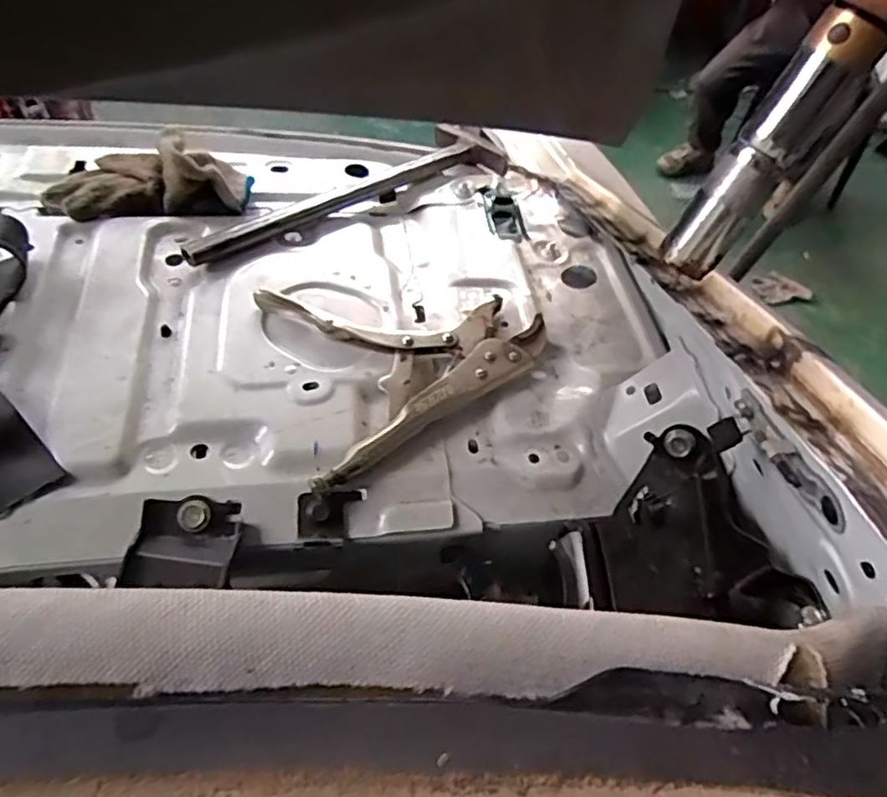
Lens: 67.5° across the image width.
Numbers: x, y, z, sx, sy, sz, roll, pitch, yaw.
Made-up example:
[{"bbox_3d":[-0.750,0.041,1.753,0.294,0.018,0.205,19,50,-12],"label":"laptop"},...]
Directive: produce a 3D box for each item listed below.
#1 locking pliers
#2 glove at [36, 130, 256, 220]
[{"bbox_3d":[-0.041,-0.042,0.491,0.200,0.019,0.160,-28,59,-23],"label":"locking pliers"},{"bbox_3d":[-0.254,-0.192,0.562,0.175,0.050,0.078,-7,53,-9],"label":"glove"}]

